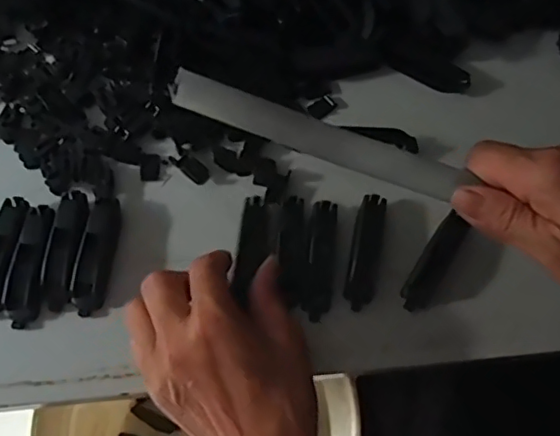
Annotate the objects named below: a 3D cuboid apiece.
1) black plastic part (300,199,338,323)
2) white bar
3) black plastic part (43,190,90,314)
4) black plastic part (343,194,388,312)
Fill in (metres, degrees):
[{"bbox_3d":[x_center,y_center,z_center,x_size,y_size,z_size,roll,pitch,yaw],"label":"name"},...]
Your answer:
[{"bbox_3d":[0.025,0.025,0.363,0.018,0.013,0.076,6,64,0],"label":"black plastic part"},{"bbox_3d":[0.018,-0.040,0.281,0.147,0.005,0.019,20,98,0],"label":"white bar"},{"bbox_3d":[-0.131,0.018,0.354,0.019,0.012,0.075,3,64,-1],"label":"black plastic part"},{"bbox_3d":[0.054,0.021,0.362,0.017,0.007,0.073,12,77,3],"label":"black plastic part"}]

